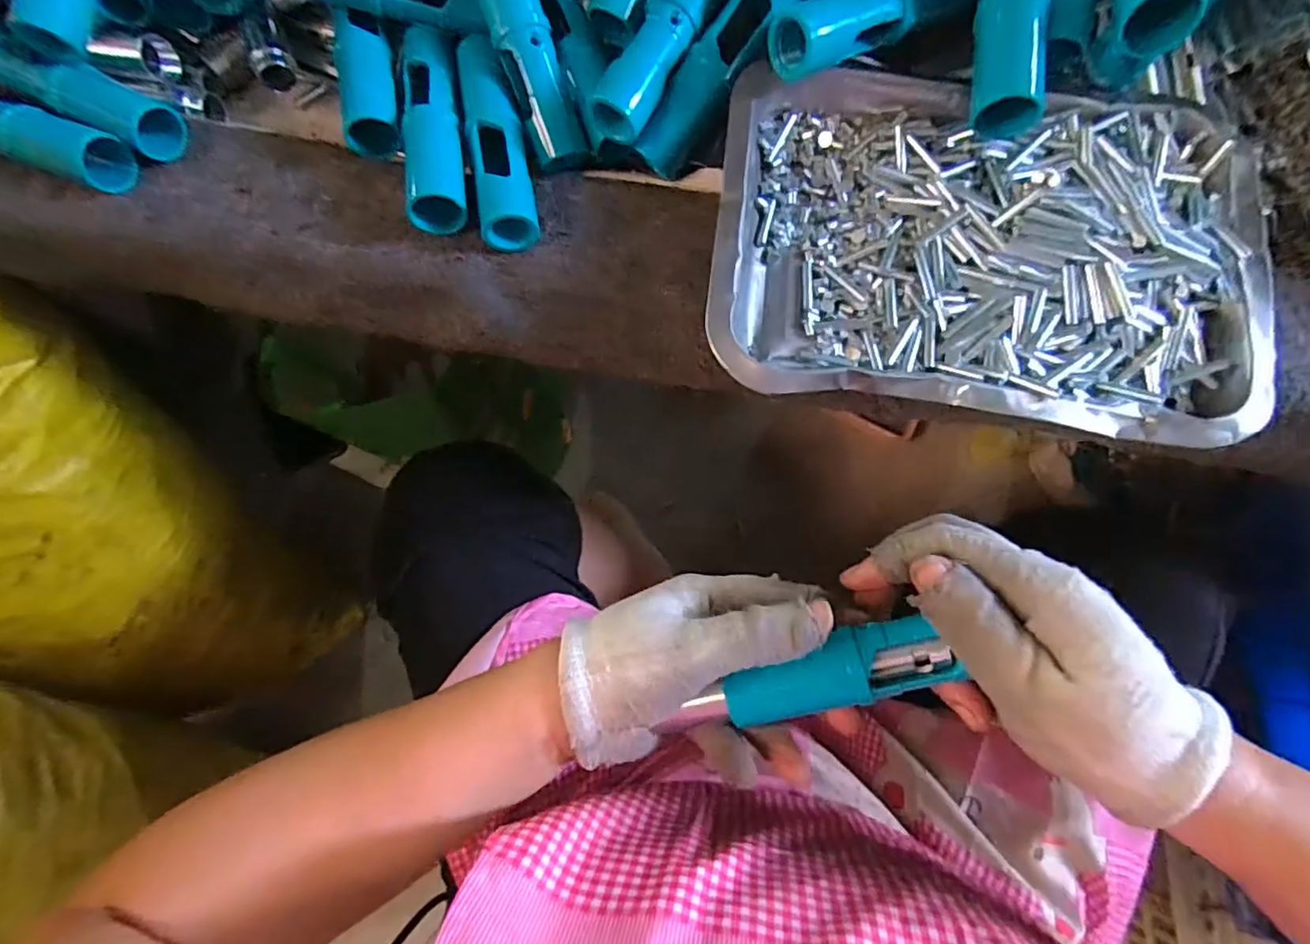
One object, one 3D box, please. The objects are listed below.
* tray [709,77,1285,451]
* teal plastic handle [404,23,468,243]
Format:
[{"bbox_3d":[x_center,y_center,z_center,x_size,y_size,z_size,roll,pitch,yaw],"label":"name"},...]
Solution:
[{"bbox_3d":[0.159,-0.117,0.298,0.255,0.038,0.195,7,76,4],"label":"tray"},{"bbox_3d":[-0.118,-0.184,0.326,0.029,0.032,0.113,-7,75,0],"label":"teal plastic handle"}]

